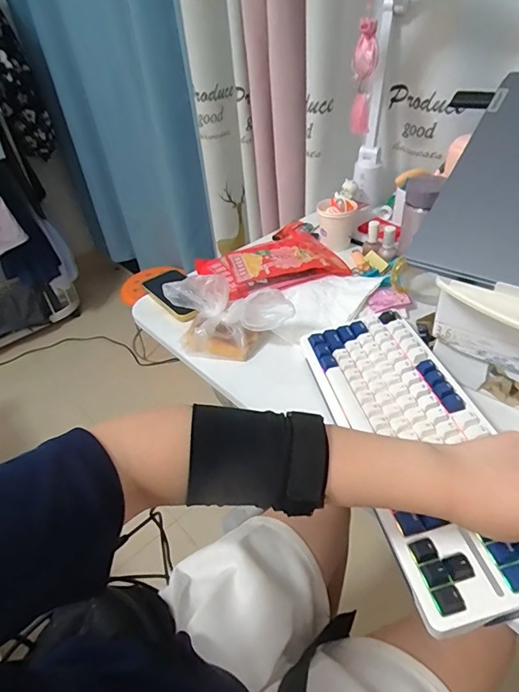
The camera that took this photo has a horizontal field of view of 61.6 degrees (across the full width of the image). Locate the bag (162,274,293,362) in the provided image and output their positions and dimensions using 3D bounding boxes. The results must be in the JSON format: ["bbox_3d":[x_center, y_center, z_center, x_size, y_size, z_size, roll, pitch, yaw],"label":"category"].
[{"bbox_3d":[-0.059,-0.043,0.616,0.204,0.076,0.101,22,47,30],"label":"bag"}]

